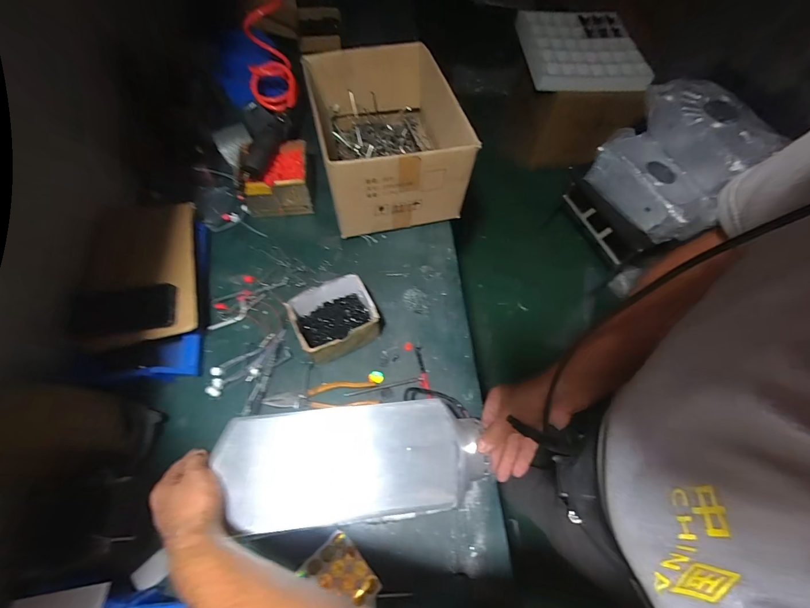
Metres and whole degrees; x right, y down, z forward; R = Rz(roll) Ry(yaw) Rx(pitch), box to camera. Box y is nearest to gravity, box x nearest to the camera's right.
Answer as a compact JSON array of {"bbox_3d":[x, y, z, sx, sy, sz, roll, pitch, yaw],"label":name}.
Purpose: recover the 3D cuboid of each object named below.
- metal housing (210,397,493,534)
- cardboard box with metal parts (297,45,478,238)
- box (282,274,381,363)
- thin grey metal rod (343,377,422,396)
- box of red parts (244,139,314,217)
[{"bbox_3d":[-0.067,0.199,0.438,0.341,0.050,0.133,-1,64,-8],"label":"metal housing"},{"bbox_3d":[-0.039,-0.392,0.808,0.307,0.208,0.400,-13,65,-7],"label":"cardboard box with metal parts"},{"bbox_3d":[-0.131,0.029,0.660,0.141,0.101,0.123,-23,67,-12],"label":"box"},{"bbox_3d":[-0.041,0.156,0.653,0.145,0.006,0.009,-11,65,-7],"label":"thin grey metal rod"},{"bbox_3d":[-0.291,-0.294,0.811,0.150,0.097,0.148,-5,64,-4],"label":"box of red parts"}]

